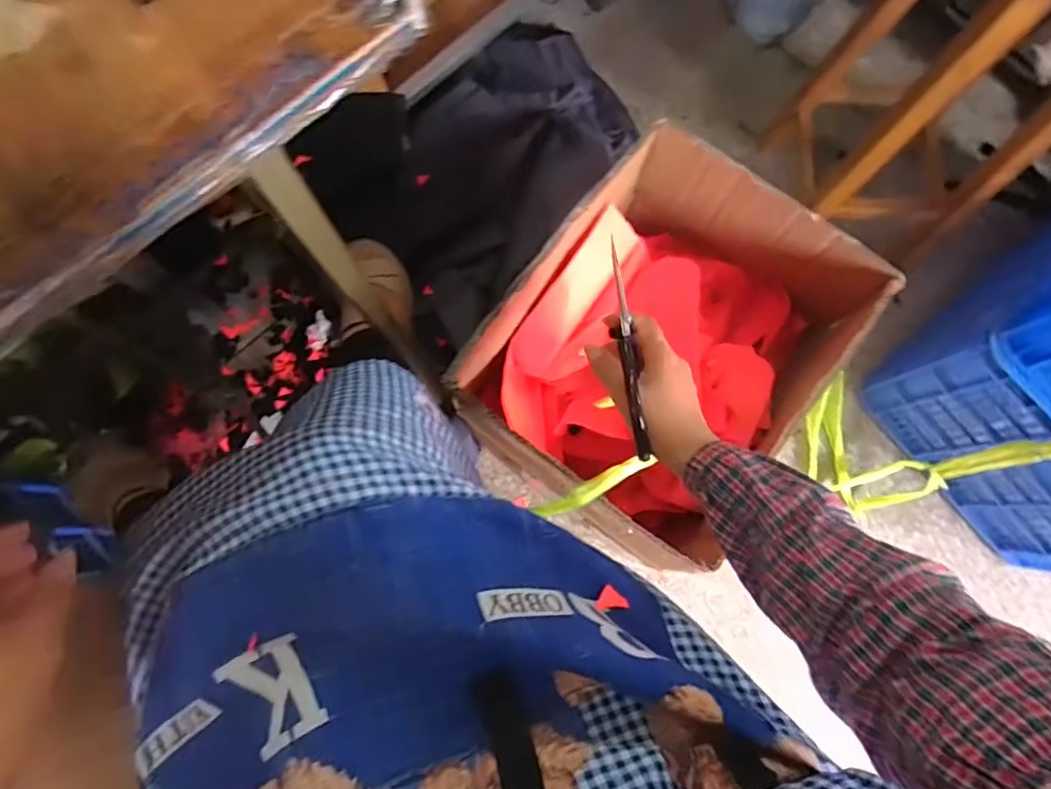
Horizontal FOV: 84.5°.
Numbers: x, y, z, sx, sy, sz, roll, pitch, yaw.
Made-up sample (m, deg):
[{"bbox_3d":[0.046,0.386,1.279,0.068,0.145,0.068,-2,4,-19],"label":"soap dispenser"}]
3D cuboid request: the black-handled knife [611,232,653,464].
[{"bbox_3d":[0.085,-0.041,0.476,0.014,0.031,0.185,-5,75,-2],"label":"black-handled knife"}]

